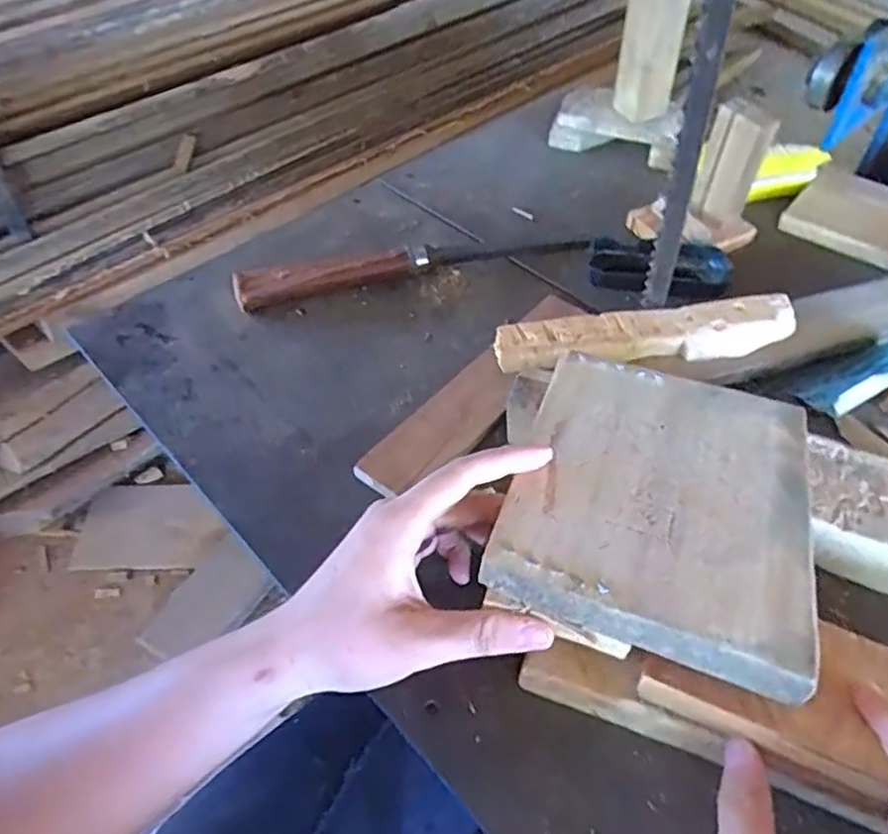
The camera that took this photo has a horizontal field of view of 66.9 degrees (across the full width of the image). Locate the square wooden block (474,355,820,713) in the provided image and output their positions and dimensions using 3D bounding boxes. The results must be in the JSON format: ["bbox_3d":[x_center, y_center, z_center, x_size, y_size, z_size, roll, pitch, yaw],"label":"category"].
[{"bbox_3d":[0.113,0.035,0.344,0.141,0.018,0.168,17,52,15],"label":"square wooden block"}]

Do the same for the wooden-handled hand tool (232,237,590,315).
[{"bbox_3d":[-0.025,-0.127,0.567,0.288,0.029,0.030,-10,50,-8],"label":"wooden-handled hand tool"}]

